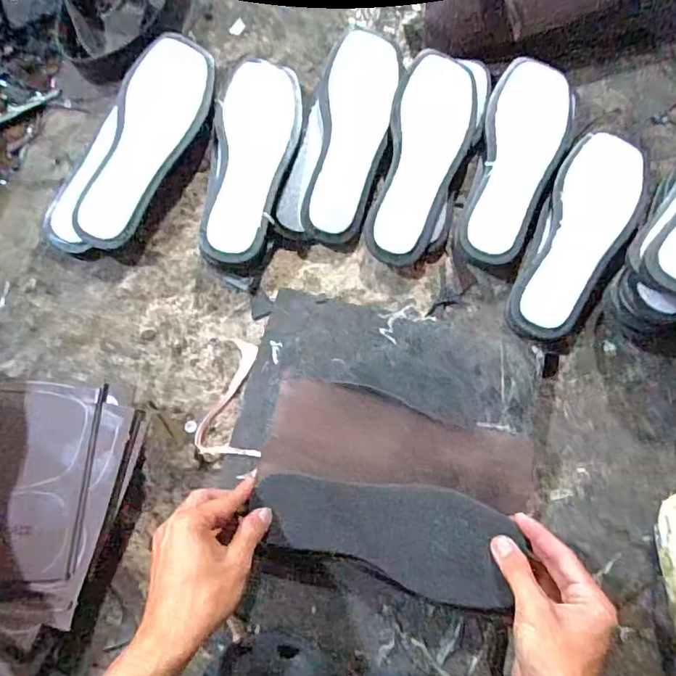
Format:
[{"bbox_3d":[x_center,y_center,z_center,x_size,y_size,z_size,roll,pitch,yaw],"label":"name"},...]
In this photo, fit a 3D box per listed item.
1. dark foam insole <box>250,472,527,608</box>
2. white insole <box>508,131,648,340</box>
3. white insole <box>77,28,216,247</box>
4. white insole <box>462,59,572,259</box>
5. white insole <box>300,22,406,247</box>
[{"bbox_3d":[0.041,0.169,0.470,0.223,0.029,0.087,13,76,5],"label":"dark foam insole"},{"bbox_3d":[0.248,-0.109,0.545,0.086,0.024,0.245,30,76,6],"label":"white insole"},{"bbox_3d":[-0.195,-0.202,0.547,0.079,0.008,0.229,20,83,-10],"label":"white insole"},{"bbox_3d":[0.191,-0.187,0.569,0.082,0.031,0.233,17,76,4],"label":"white insole"},{"bbox_3d":[0.012,-0.217,0.568,0.078,0.008,0.229,12,85,4],"label":"white insole"}]

